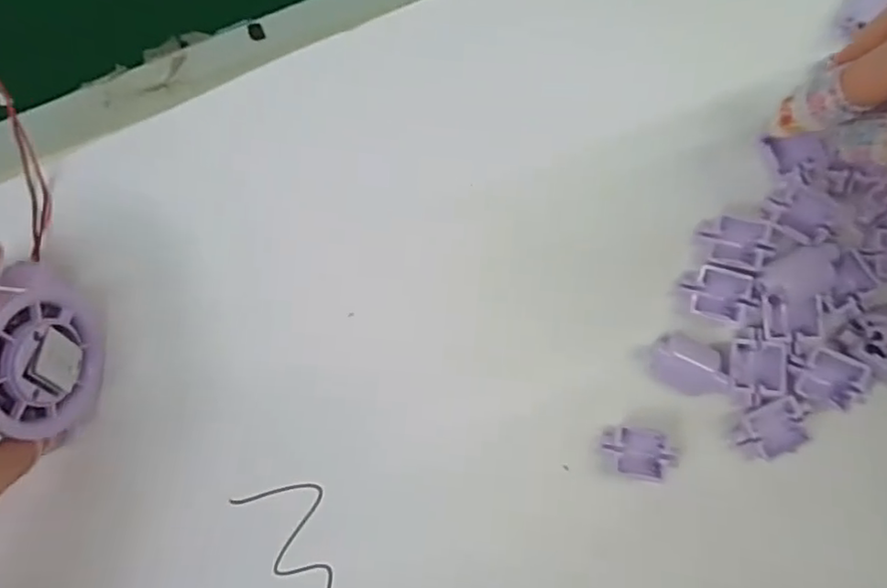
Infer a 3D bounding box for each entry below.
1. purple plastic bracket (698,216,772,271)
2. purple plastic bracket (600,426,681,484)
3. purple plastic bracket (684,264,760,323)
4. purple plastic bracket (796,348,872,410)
[{"bbox_3d":[0.115,-0.020,0.226,0.025,0.004,0.018,14,85,8],"label":"purple plastic bracket"},{"bbox_3d":[0.076,0.062,0.224,0.027,0.007,0.018,10,85,7],"label":"purple plastic bracket"},{"bbox_3d":[0.109,0.000,0.226,0.024,0.008,0.019,19,86,8],"label":"purple plastic bracket"},{"bbox_3d":[0.146,0.032,0.215,0.021,0.007,0.017,24,87,9],"label":"purple plastic bracket"}]

